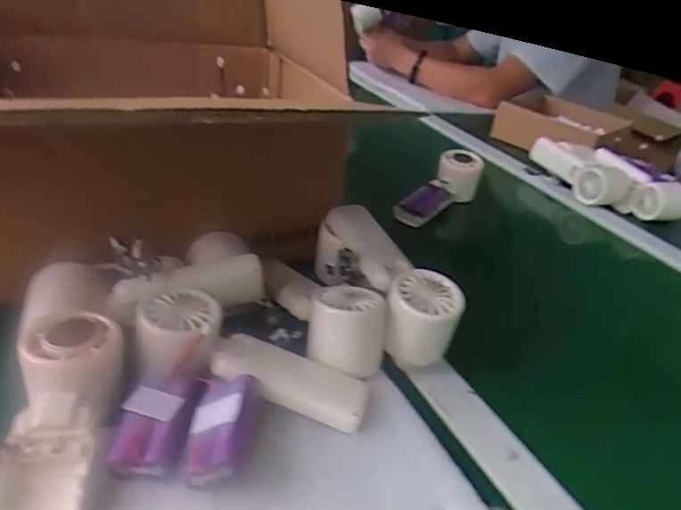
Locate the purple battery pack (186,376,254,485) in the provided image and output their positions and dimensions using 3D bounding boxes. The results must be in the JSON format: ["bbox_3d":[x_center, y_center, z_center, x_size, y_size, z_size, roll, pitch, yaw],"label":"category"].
[{"bbox_3d":[-0.071,0.102,0.306,0.032,0.026,0.066,6,29,-4],"label":"purple battery pack"}]

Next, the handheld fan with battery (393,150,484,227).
[{"bbox_3d":[0.127,-0.080,0.684,0.057,0.050,0.163,28,51,31],"label":"handheld fan with battery"}]

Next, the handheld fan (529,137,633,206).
[{"bbox_3d":[0.374,-0.133,0.815,0.059,0.054,0.156,-5,32,-22],"label":"handheld fan"}]

